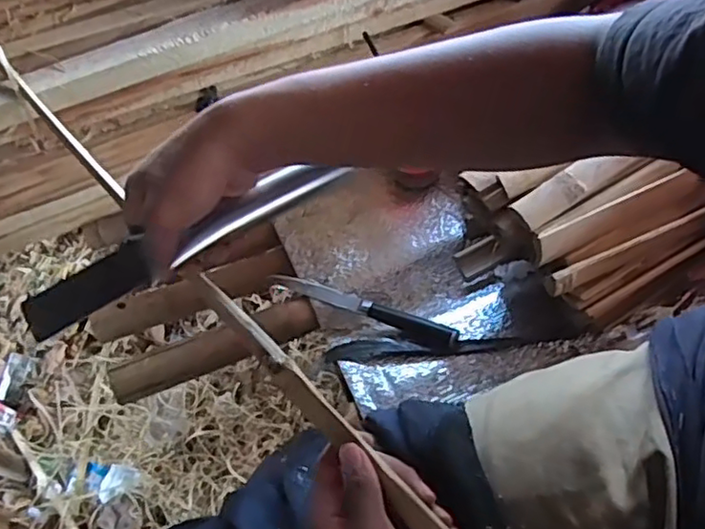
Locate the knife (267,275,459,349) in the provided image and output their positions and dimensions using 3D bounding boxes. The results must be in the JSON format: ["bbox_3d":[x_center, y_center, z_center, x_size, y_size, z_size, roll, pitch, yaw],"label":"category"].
[{"bbox_3d":[0.011,0.045,0.695,0.218,0.014,0.023,21,57,19],"label":"knife"}]

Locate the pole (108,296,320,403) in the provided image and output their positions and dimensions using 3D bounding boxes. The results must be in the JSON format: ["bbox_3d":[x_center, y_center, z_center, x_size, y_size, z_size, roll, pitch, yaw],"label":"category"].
[{"bbox_3d":[-0.153,0.093,0.707,0.229,0.034,0.041,-21,54,-11],"label":"pole"}]

